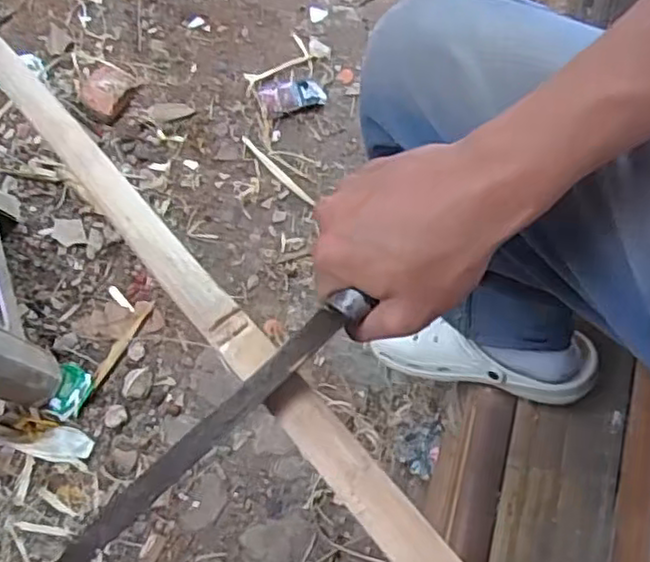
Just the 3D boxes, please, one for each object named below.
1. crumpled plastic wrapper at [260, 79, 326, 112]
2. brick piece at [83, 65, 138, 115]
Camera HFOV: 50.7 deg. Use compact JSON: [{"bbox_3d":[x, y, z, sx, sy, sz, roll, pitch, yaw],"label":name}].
[{"bbox_3d":[-0.056,-0.323,1.198,0.112,0.016,0.058,-2,75,-1],"label":"crumpled plastic wrapper"},{"bbox_3d":[-0.374,-0.329,1.176,0.074,0.038,0.086,32,78,8],"label":"brick piece"}]

